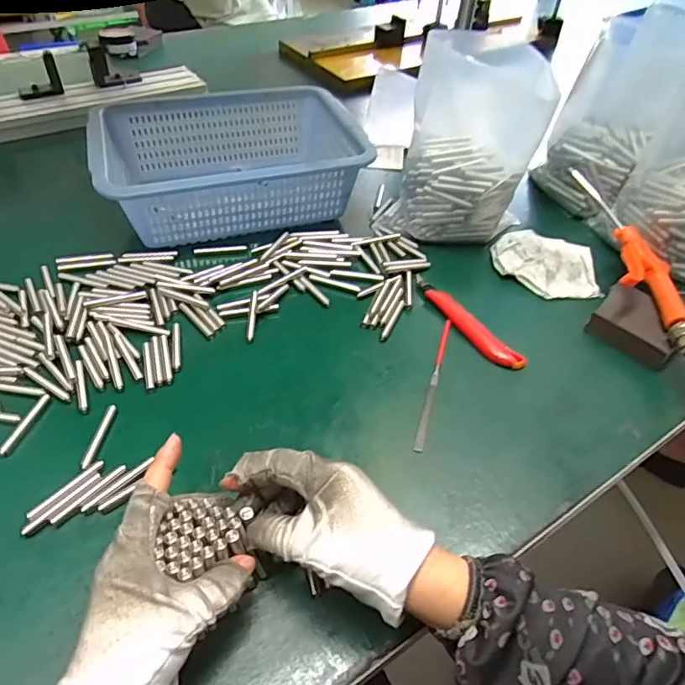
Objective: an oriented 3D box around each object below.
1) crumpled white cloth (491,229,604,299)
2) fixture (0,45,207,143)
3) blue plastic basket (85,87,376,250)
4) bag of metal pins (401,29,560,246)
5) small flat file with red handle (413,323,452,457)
[{"bbox_3d":[0.229,-0.088,0.591,0.110,0.019,0.102,3,44,0],"label":"crumpled white cloth"},{"bbox_3d":[-0.468,-0.389,0.825,0.498,0.087,0.099,-25,51,-26],"label":"fixture"},{"bbox_3d":[-0.143,-0.231,0.662,0.296,0.093,0.230,-12,46,-15],"label":"blue plastic basket"},{"bbox_3d":[0.145,-0.216,0.587,0.138,0.214,0.088,4,44,0],"label":"bag of metal pins"},{"bbox_3d":[0.083,0.032,0.475,0.009,0.004,0.162,14,45,11],"label":"small flat file with red handle"}]

